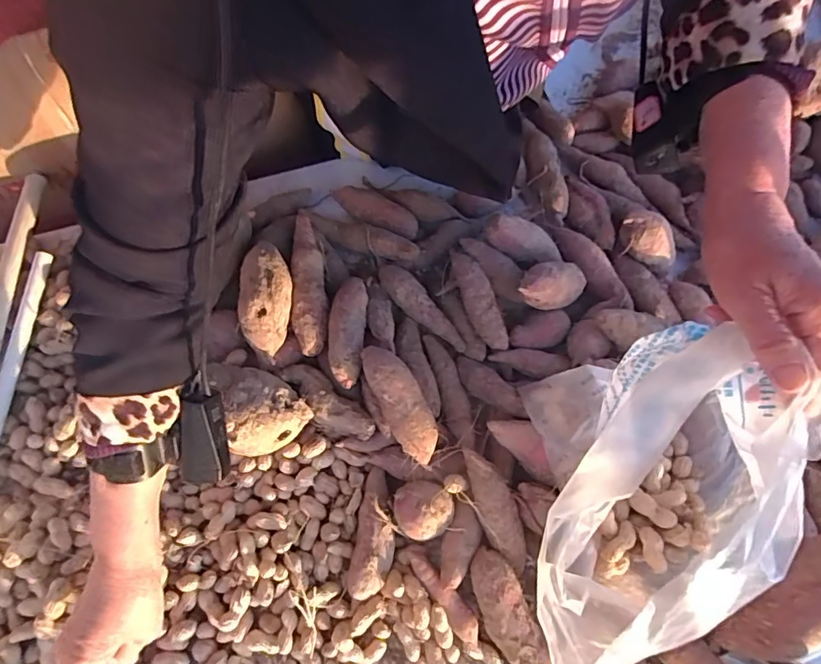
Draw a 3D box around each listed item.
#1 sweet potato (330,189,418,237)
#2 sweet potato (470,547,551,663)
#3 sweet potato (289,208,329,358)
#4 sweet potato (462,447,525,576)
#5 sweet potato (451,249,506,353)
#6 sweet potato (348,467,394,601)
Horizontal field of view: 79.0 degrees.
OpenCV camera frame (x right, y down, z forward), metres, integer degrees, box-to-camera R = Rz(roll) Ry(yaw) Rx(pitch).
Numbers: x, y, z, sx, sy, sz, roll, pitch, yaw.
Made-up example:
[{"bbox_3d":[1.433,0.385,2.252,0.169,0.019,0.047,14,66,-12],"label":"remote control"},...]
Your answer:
[{"bbox_3d":[-0.041,-0.146,0.603,0.111,0.036,0.041,34,75,9],"label":"sweet potato"},{"bbox_3d":[0.101,0.285,0.472,0.049,0.046,0.158,-23,74,-8],"label":"sweet potato"},{"bbox_3d":[-0.110,-0.053,0.545,0.035,0.036,0.153,-4,73,-2],"label":"sweet potato"},{"bbox_3d":[0.085,0.176,0.497,0.038,0.032,0.127,-24,91,-8],"label":"sweet potato"},{"bbox_3d":[0.073,-0.037,0.548,0.033,0.033,0.120,-17,74,-6],"label":"sweet potato"},{"bbox_3d":[-0.035,0.199,0.494,0.039,0.028,0.117,9,73,2],"label":"sweet potato"}]

